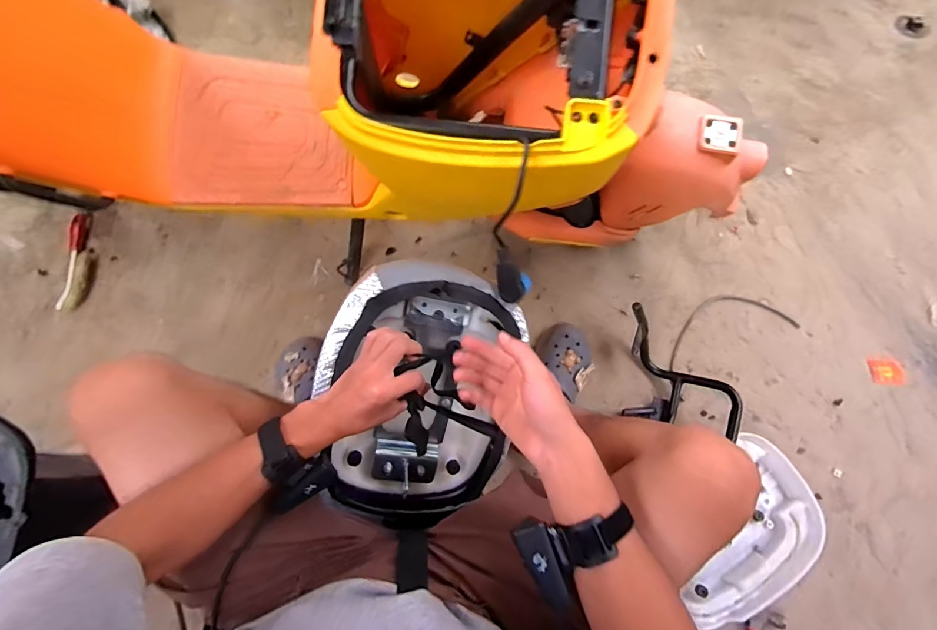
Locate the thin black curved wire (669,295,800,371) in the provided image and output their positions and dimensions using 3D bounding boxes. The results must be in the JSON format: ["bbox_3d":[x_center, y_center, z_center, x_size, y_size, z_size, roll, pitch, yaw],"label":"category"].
[{"bbox_3d":[0.563,0.018,0.908,0.312,0.010,0.120,-18,76,-6],"label":"thin black curved wire"}]

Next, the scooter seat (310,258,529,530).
[{"bbox_3d":[-0.090,0.110,0.572,0.272,0.120,0.376,3,108,-14],"label":"scooter seat"}]

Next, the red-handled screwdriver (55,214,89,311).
[{"bbox_3d":[-0.867,-0.120,0.900,0.032,0.018,0.224,-6,75,-3],"label":"red-handled screwdriver"}]

